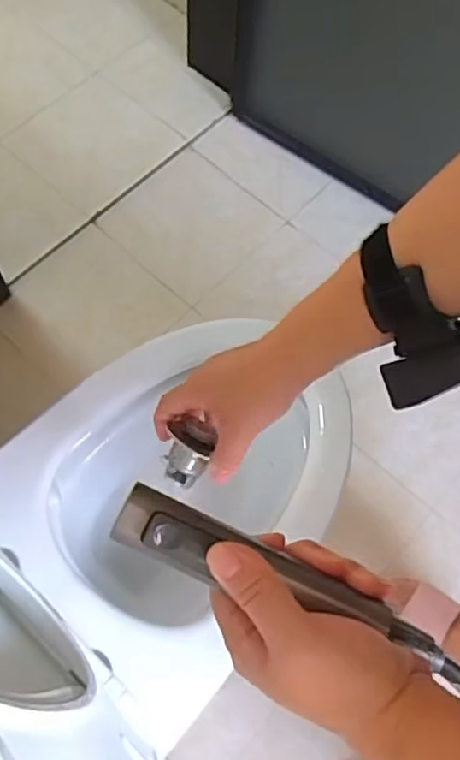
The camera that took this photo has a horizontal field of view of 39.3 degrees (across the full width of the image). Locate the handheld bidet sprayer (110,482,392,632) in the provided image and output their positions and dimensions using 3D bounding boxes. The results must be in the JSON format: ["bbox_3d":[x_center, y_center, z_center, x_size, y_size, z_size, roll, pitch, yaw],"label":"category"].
[{"bbox_3d":[0.013,0.089,0.310,0.139,0.018,0.029,23,66,-7],"label":"handheld bidet sprayer"}]

